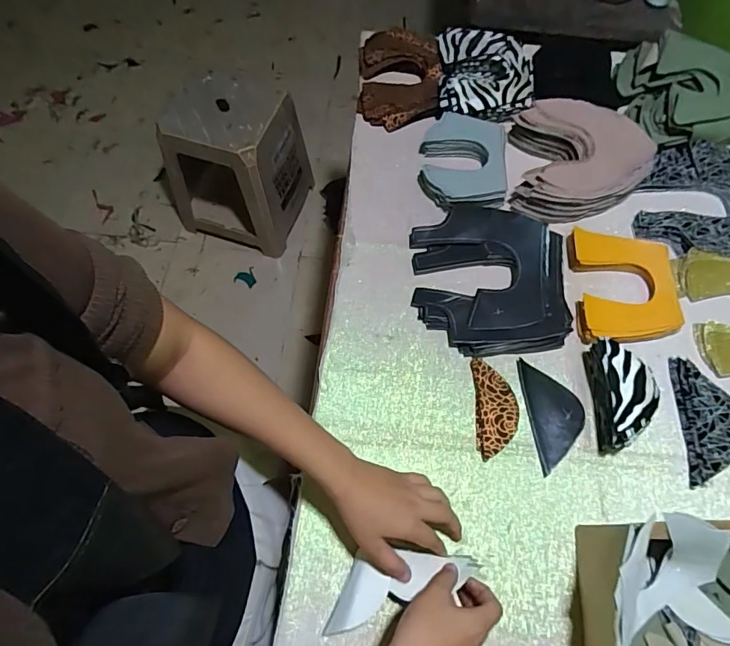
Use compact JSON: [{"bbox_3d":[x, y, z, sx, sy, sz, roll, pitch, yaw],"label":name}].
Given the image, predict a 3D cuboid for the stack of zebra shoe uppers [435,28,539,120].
[{"bbox_3d":[0.189,-0.393,0.740,0.158,0.040,0.161,11,67,3],"label":"stack of zebra shoe uppers"}]

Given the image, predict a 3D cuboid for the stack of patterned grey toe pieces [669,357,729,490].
[{"bbox_3d":[0.409,0.114,0.549,0.072,0.011,0.146,5,66,1],"label":"stack of patterned grey toe pieces"}]

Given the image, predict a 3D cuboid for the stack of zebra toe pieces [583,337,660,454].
[{"bbox_3d":[0.290,0.081,0.534,0.048,0.059,0.120,3,66,0],"label":"stack of zebra toe pieces"}]

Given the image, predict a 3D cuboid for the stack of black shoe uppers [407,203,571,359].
[{"bbox_3d":[0.161,-0.061,0.614,0.187,0.036,0.206,2,66,-1],"label":"stack of black shoe uppers"}]

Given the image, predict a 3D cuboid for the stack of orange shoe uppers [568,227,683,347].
[{"bbox_3d":[0.333,-0.052,0.608,0.130,0.033,0.158,-2,67,-2],"label":"stack of orange shoe uppers"}]

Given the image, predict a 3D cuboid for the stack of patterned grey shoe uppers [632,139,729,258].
[{"bbox_3d":[0.482,-0.172,0.666,0.180,0.036,0.179,6,66,1],"label":"stack of patterned grey shoe uppers"}]

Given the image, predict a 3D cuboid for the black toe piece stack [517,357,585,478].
[{"bbox_3d":[0.225,0.107,0.557,0.060,0.014,0.127,-3,67,-3],"label":"black toe piece stack"}]

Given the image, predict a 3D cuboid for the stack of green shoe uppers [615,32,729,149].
[{"bbox_3d":[0.490,-0.345,0.711,0.196,0.070,0.165,14,67,5],"label":"stack of green shoe uppers"}]

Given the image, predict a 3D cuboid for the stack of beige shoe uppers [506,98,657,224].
[{"bbox_3d":[0.308,-0.237,0.678,0.180,0.060,0.178,5,66,1],"label":"stack of beige shoe uppers"}]

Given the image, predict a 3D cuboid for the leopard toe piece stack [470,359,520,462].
[{"bbox_3d":[0.154,0.100,0.556,0.048,0.013,0.113,1,66,-1],"label":"leopard toe piece stack"}]

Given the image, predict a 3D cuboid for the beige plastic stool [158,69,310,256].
[{"bbox_3d":[-0.385,-0.456,1.386,0.356,0.416,0.331,13,67,4],"label":"beige plastic stool"}]

